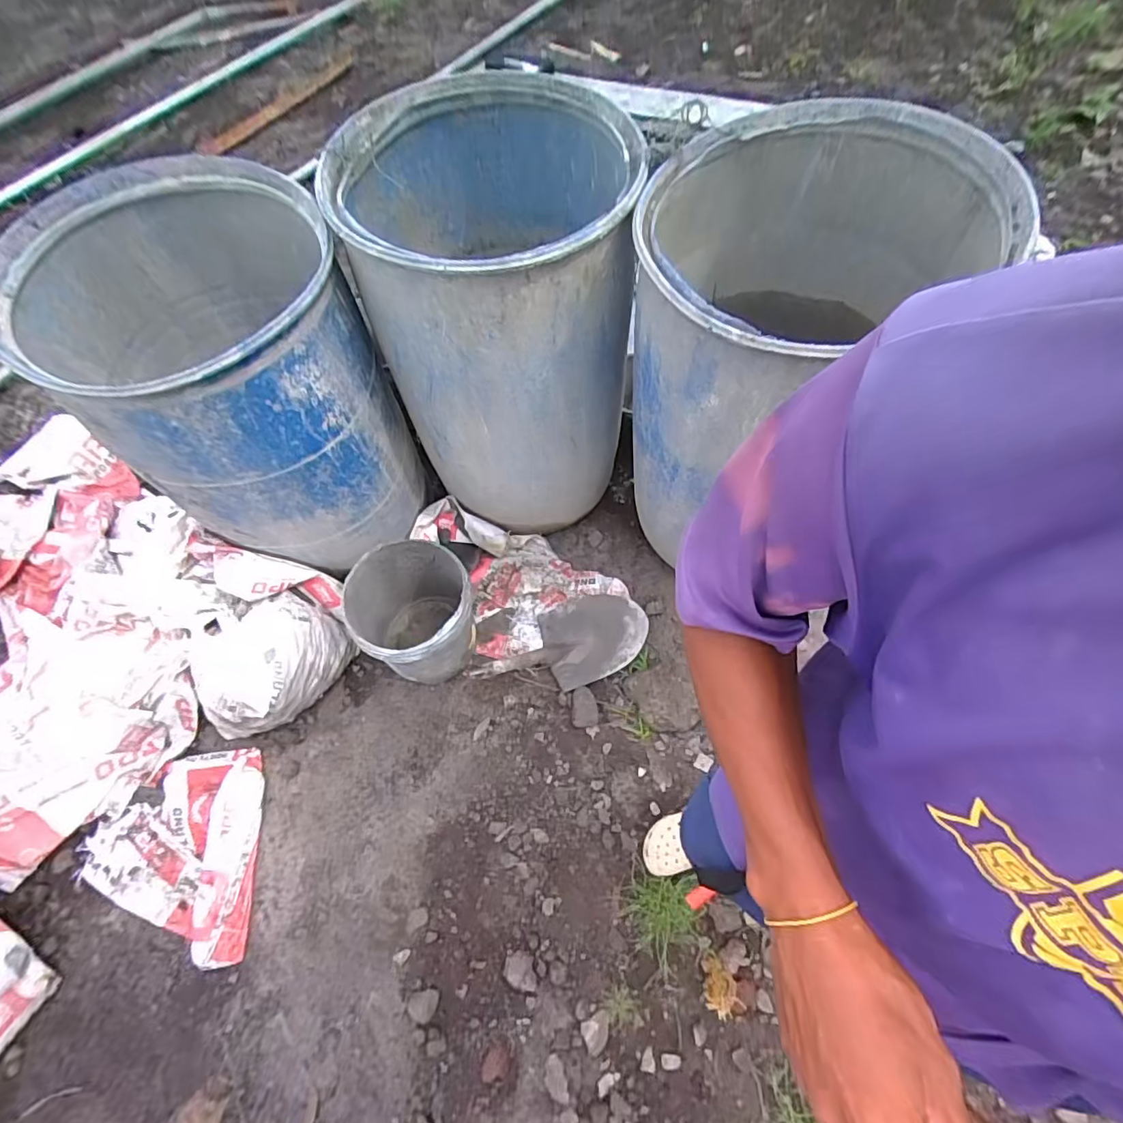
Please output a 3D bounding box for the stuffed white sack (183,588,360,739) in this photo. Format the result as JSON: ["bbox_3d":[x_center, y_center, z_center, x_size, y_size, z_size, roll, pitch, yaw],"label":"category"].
[{"bbox_3d":[-0.718,0.257,1.360,0.221,0.291,0.356,18,65,13],"label":"stuffed white sack"}]

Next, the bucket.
[{"bbox_3d":[-0.361,0.147,1.403,0.284,0.312,0.282,-2,62,3],"label":"bucket"}]

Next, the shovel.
[{"bbox_3d":[-0.001,0.225,1.467,0.475,0.088,0.228,-20,63,-7],"label":"shovel"}]

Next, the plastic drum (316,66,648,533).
[{"bbox_3d":[-0.134,-0.523,1.351,0.563,0.882,0.644,-6,62,1],"label":"plastic drum"}]

